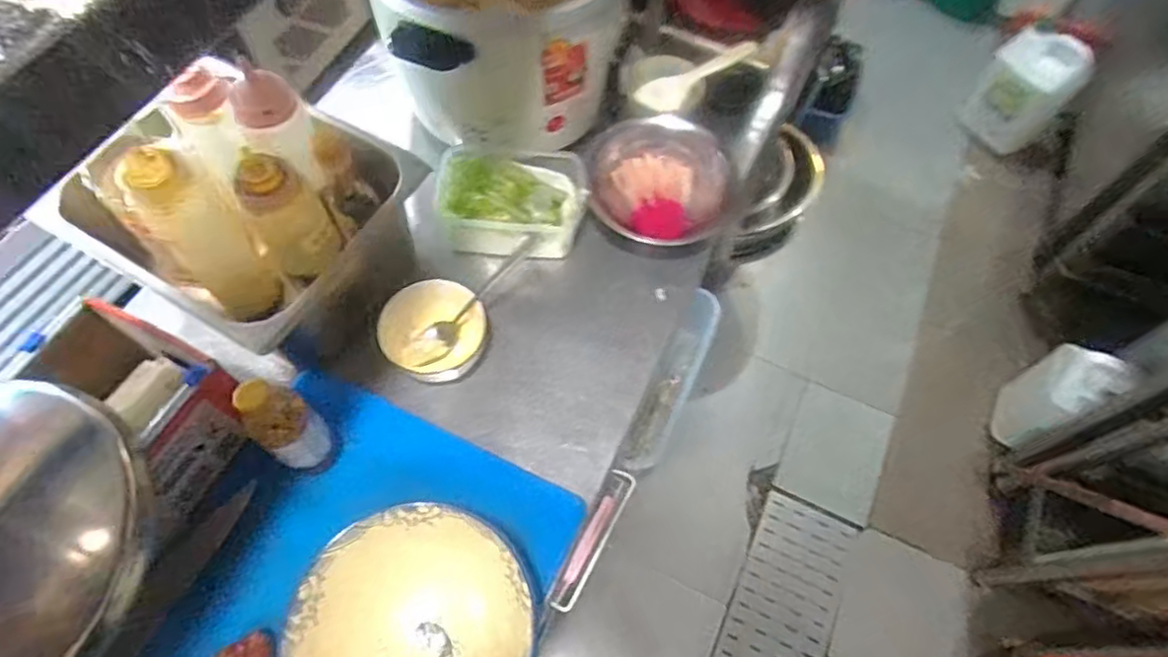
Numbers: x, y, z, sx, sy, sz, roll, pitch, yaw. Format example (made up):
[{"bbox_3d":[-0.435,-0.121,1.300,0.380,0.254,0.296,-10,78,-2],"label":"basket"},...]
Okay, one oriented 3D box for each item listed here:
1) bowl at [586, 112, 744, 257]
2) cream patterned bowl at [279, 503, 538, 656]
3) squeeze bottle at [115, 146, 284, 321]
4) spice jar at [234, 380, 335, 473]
[{"bbox_3d":[0.096,-0.174,0.811,0.192,0.090,0.151,13,63,5],"label":"bowl"},{"bbox_3d":[-0.140,0.260,0.546,0.187,0.087,0.189,1,63,-1],"label":"cream patterned bowl"},{"bbox_3d":[-0.396,-0.100,0.659,0.073,0.231,0.080,-41,71,-20],"label":"squeeze bottle"},{"bbox_3d":[-0.266,0.094,0.588,0.047,0.145,0.049,1,63,-1],"label":"spice jar"}]

